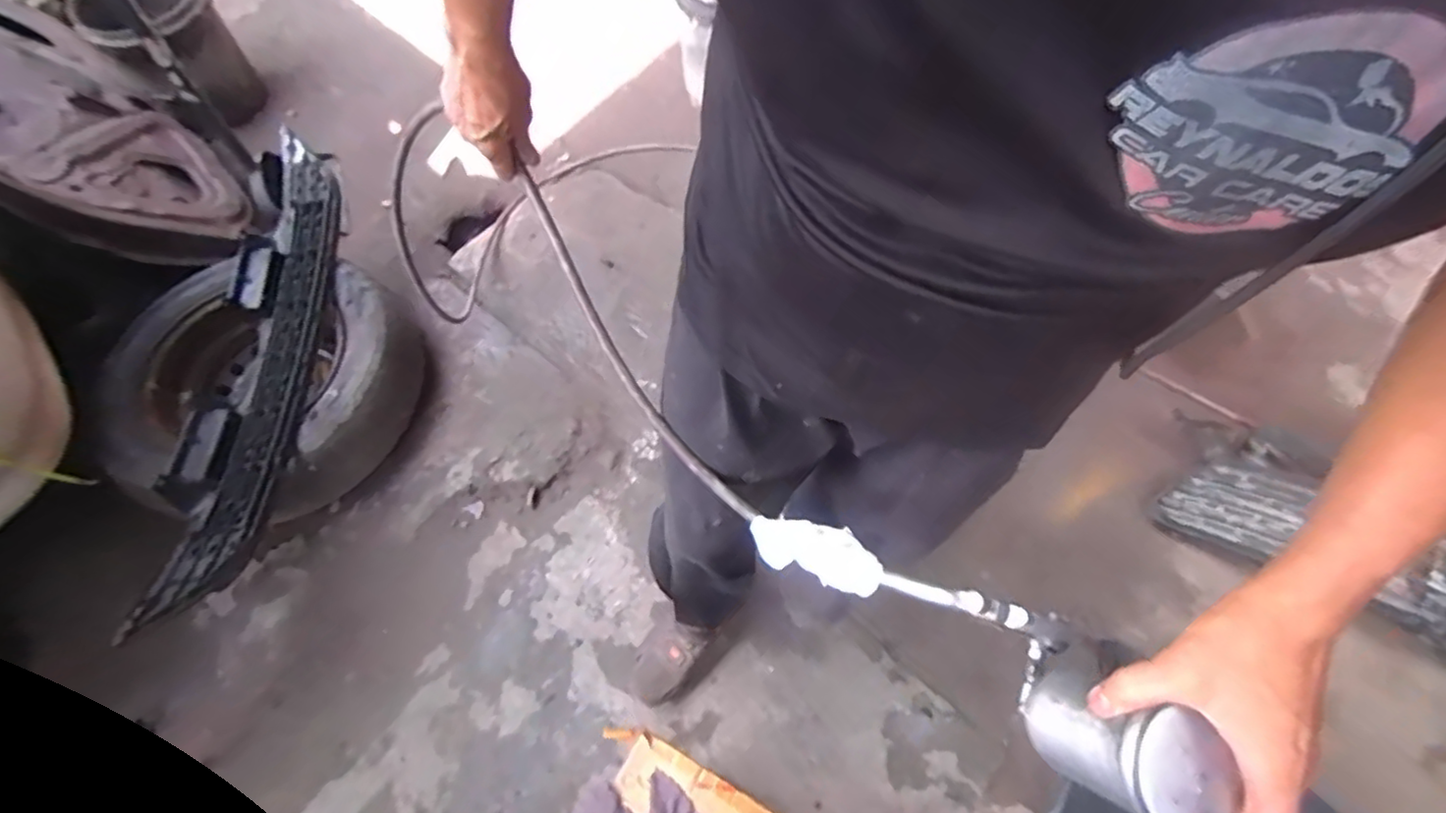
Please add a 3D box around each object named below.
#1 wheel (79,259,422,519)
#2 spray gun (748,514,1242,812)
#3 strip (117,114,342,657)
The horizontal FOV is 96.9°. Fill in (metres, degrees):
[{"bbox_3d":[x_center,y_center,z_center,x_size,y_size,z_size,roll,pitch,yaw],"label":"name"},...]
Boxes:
[{"bbox_3d":[-0.928,-0.042,1.295,0.518,0.244,0.532,0,66,0],"label":"wheel"},{"bbox_3d":[0.179,0.173,0.504,0.356,0.108,0.089,28,68,35],"label":"spray gun"},{"bbox_3d":[-0.895,-0.088,1.228,0.232,0.171,0.984,-9,66,-3],"label":"strip"}]

